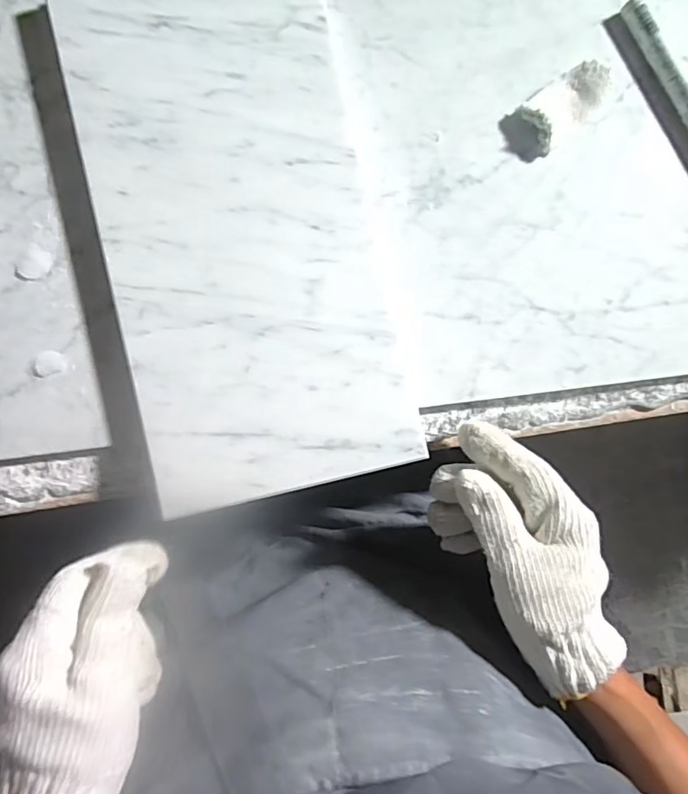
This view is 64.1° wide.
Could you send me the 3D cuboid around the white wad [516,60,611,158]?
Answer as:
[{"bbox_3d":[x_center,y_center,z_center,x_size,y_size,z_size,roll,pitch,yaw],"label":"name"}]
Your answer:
[{"bbox_3d":[0.138,-0.183,0.340,0.056,0.015,0.032,-41,91,-5],"label":"white wad"}]

